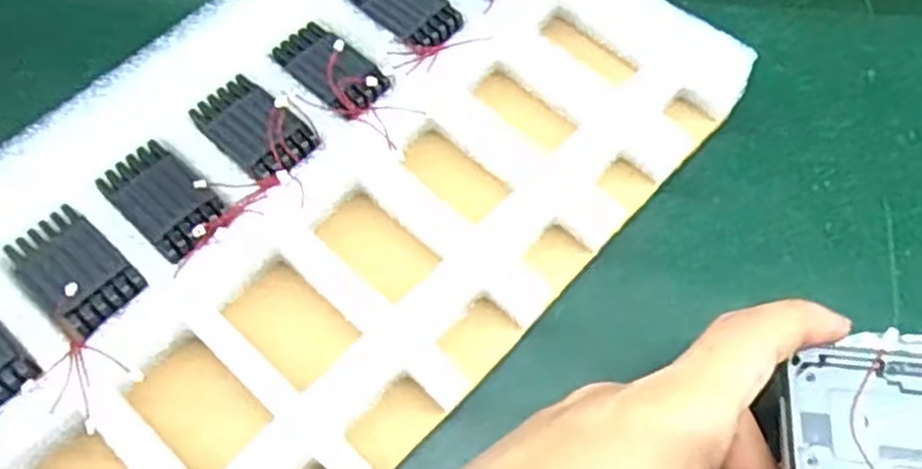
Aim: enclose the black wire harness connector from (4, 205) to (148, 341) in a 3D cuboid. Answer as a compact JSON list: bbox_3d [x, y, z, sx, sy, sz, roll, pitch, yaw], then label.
[{"bbox_3d":[-0.112,0.010,0.221,0.041,0.004,0.024,35,62,21],"label":"black wire harness connector"}]

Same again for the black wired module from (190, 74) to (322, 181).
[{"bbox_3d":[-0.066,-0.035,0.246,0.025,0.004,0.040,-39,68,-21],"label":"black wired module"}]

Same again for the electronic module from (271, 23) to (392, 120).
[{"bbox_3d":[-0.043,-0.057,0.253,0.041,0.008,0.021,40,66,20],"label":"electronic module"}]

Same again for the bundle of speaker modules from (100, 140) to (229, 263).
[{"bbox_3d":[-0.091,-0.011,0.233,0.042,0.010,0.024,37,63,22],"label":"bundle of speaker modules"}]

